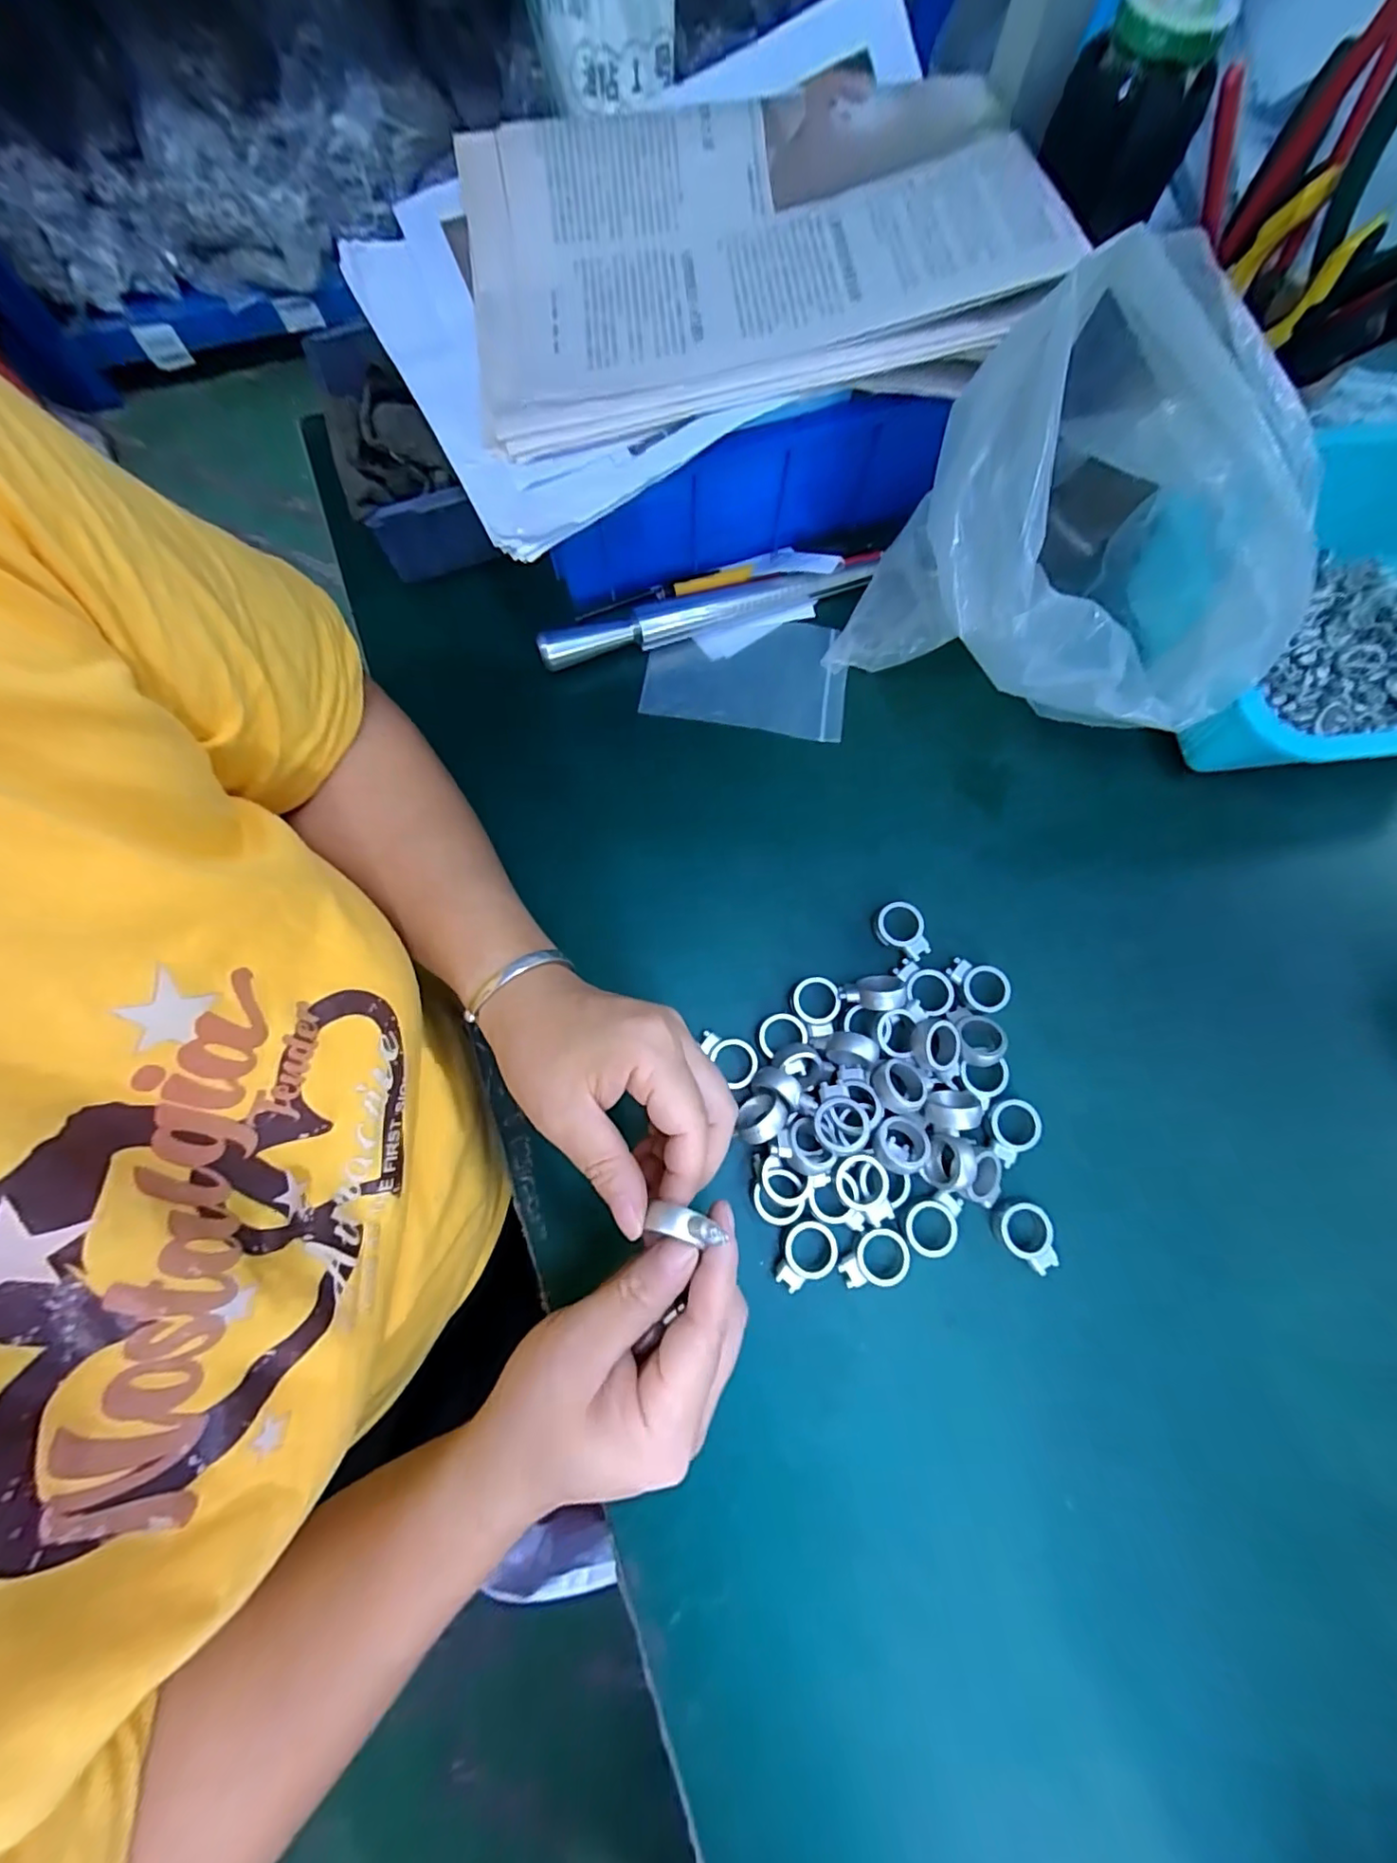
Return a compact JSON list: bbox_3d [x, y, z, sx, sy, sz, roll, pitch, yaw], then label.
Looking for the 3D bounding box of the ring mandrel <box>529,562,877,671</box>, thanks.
[{"bbox_3d":[0.006,-0.201,0.371,0.213,0.023,0.019,-16,77,-5],"label":"ring mandrel"}]

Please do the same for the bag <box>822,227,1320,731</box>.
[{"bbox_3d":[0.166,-0.181,0.286,0.152,0.178,0.168,-9,76,-3],"label":"bag"}]

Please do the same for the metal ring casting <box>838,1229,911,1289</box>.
[{"bbox_3d":[0.087,0.163,0.287,0.034,0.004,0.026,-36,79,-9],"label":"metal ring casting"}]

